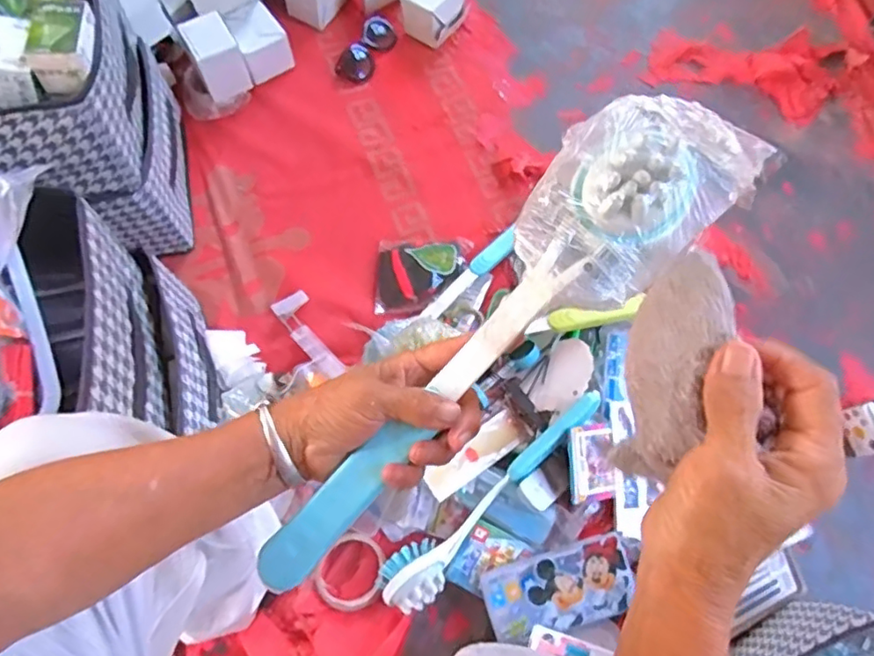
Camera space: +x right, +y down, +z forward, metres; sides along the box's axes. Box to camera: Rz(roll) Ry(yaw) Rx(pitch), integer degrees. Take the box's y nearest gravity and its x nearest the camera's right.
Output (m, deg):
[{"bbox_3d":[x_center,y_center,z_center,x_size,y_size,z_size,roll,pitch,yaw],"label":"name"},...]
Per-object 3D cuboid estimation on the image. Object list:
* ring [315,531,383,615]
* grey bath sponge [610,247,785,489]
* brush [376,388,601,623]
[{"bbox_3d":[-0.107,0.300,0.727,0.079,0.022,0.089,11,69,4],"label":"ring"},{"bbox_3d":[0.120,0.020,0.286,0.035,0.050,0.109,30,81,-27],"label":"grey bath sponge"},{"bbox_3d":[0.064,0.201,0.726,0.074,0.054,0.353,41,74,14],"label":"brush"}]

